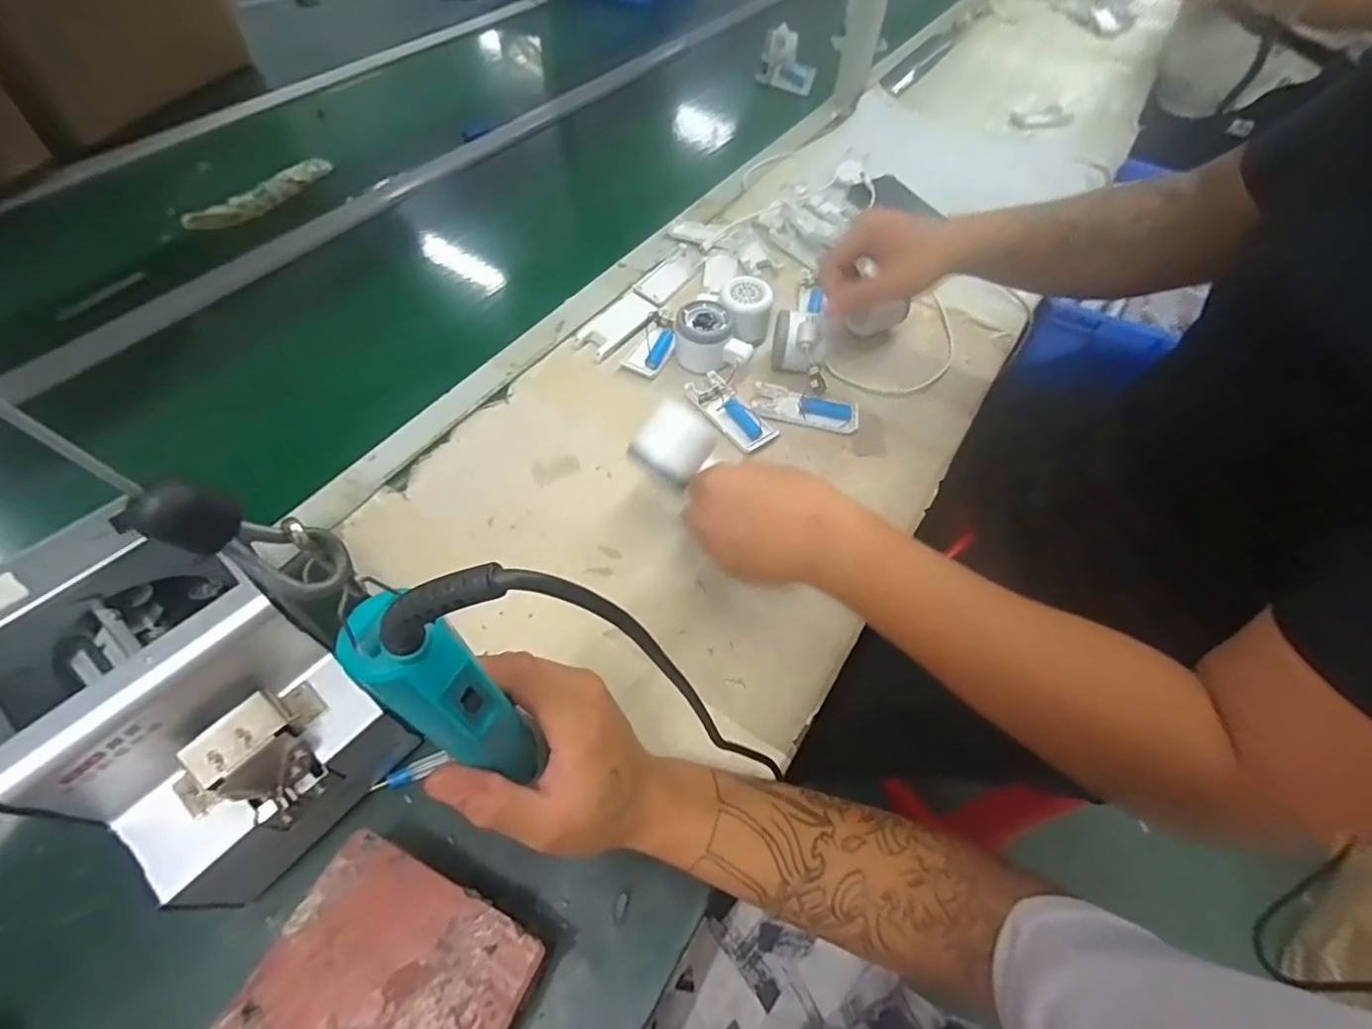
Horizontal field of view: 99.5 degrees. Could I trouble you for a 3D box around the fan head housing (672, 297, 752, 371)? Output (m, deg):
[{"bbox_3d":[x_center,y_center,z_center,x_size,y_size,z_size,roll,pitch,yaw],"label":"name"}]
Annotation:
[{"bbox_3d":[0.028,-0.185,0.603,0.076,0.042,0.060,3,56,-1],"label":"fan head housing"}]

